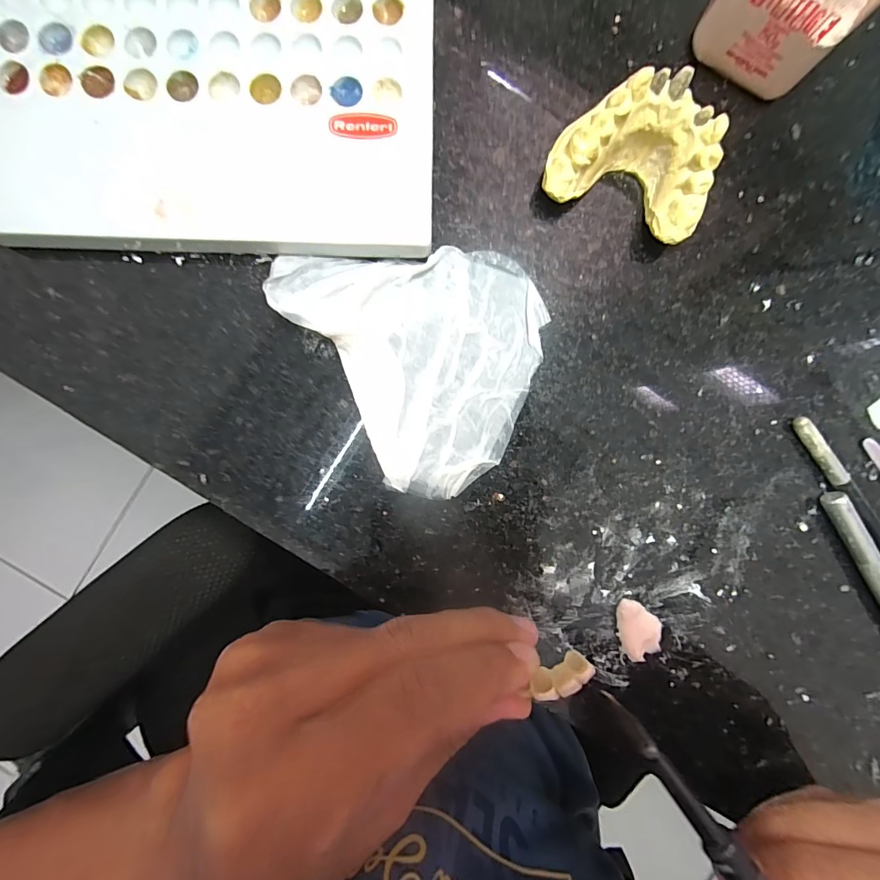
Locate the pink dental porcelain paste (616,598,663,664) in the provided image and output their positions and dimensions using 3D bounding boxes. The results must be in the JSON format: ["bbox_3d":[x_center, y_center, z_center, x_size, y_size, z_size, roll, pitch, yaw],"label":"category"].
[{"bbox_3d":[0.077,0.073,0.154,0.016,0.004,0.023,-11,93,-1],"label":"pink dental porcelain paste"}]

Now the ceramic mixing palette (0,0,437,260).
[{"bbox_3d":[-0.078,-0.113,0.139,0.149,0.012,0.092,1,92,-2],"label":"ceramic mixing palette"}]

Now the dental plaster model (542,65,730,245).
[{"bbox_3d":[0.066,-0.095,0.138,0.053,0.026,0.037,20,91,-2],"label":"dental plaster model"}]

